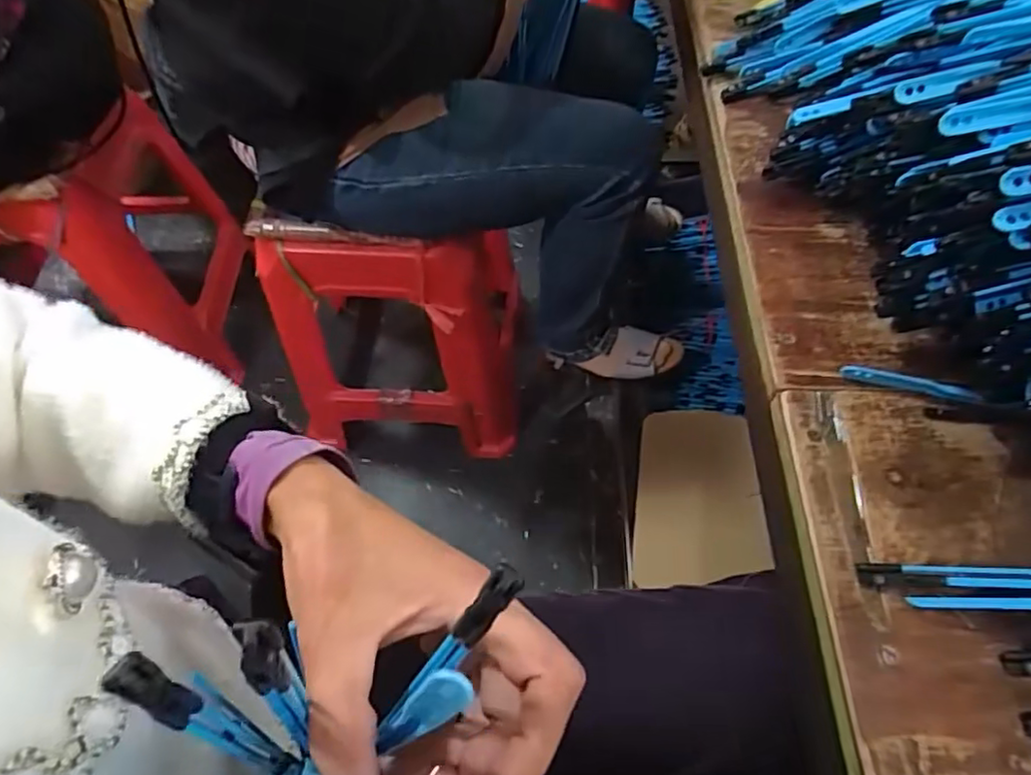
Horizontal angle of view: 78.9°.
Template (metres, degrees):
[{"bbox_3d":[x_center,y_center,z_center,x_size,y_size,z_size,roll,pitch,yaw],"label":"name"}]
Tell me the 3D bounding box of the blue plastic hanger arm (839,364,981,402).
[{"bbox_3d":[0.208,-0.002,0.333,0.068,0.009,0.006,14,60,8],"label":"blue plastic hanger arm"}]

